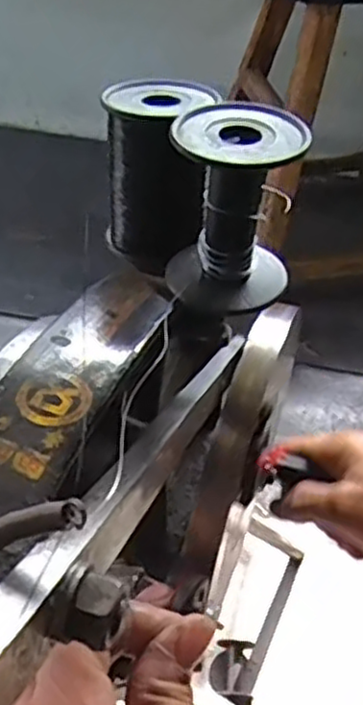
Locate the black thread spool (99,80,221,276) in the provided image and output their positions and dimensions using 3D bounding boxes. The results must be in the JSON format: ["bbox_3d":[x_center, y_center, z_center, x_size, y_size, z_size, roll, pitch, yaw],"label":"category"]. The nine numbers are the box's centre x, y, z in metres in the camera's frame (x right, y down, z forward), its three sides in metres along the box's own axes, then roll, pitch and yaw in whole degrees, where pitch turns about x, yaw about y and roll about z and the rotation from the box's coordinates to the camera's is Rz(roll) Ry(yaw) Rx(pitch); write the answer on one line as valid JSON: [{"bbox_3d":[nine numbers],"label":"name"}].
[{"bbox_3d":[-0.008,-0.063,0.258,0.033,0.056,0.038,12,43,6],"label":"black thread spool"}]

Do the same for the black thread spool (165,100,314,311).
[{"bbox_3d":[0.017,-0.045,0.229,0.037,0.054,0.038,3,43,-3],"label":"black thread spool"}]

